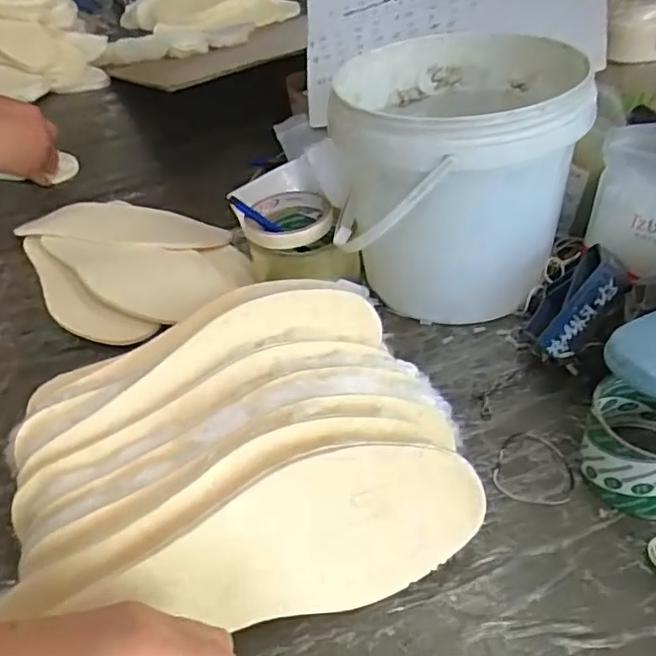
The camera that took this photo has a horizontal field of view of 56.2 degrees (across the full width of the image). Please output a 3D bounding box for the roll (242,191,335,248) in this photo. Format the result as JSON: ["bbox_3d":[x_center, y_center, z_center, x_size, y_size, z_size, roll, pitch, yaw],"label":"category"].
[{"bbox_3d":[-0.038,-0.107,0.608,0.085,0.018,0.092,-4,39,3],"label":"roll"}]

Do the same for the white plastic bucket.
[{"bbox_3d":[0.112,-0.135,0.562,0.202,0.188,0.210,-4,39,3],"label":"white plastic bucket"}]

